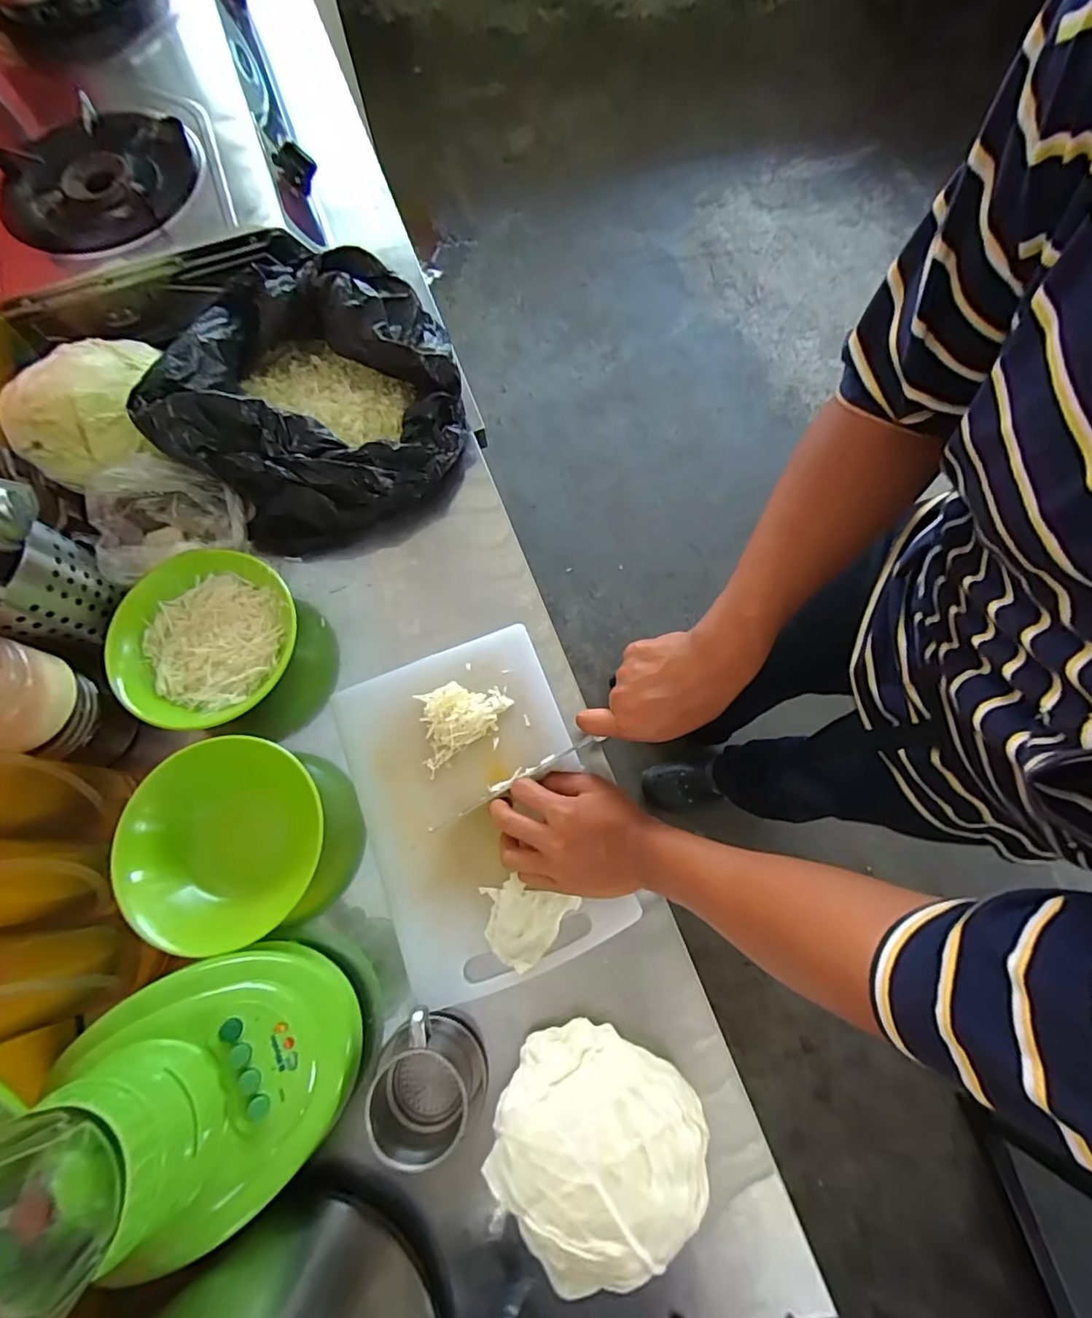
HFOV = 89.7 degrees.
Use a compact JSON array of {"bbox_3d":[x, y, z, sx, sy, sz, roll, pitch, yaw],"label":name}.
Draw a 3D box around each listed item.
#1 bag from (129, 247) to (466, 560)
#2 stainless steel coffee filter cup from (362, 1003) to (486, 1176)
[{"bbox_3d":[-0.236,-0.267,0.580,0.276,0.136,0.248,-20,73,-5],"label":"bag"},{"bbox_3d":[-0.096,0.340,0.437,0.083,0.073,0.081,0,72,1],"label":"stainless steel coffee filter cup"}]

